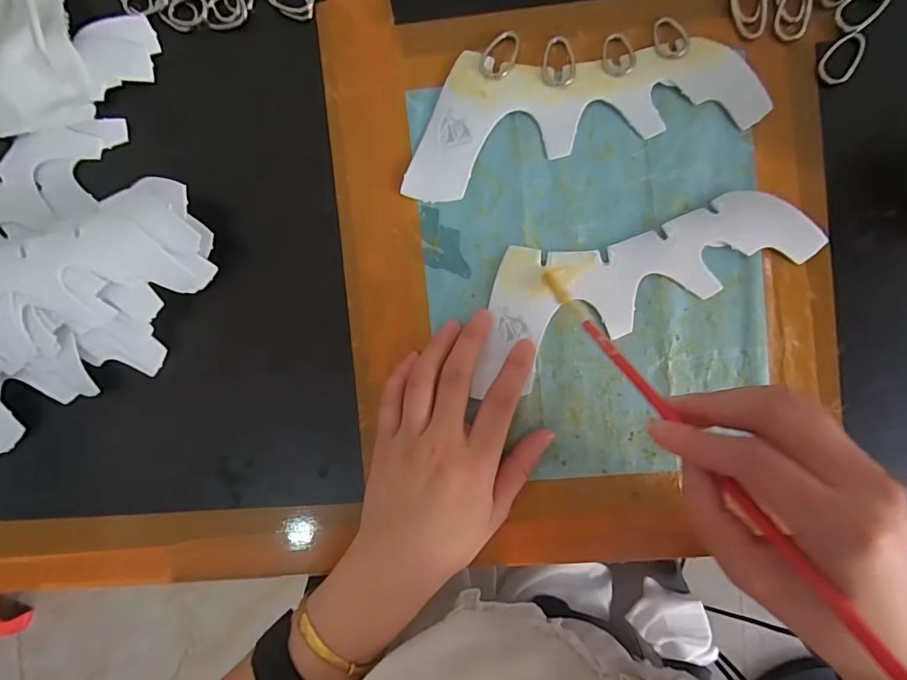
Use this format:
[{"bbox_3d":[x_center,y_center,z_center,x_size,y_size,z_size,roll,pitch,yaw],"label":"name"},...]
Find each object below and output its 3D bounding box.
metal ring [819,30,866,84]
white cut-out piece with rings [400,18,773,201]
[{"bbox_3d":[0.239,-0.172,0.292,0.032,0.004,0.022,-38,90,1],"label":"metal ring"},{"bbox_3d":[0.071,-0.150,0.292,0.211,0.009,0.082,-13,90,1],"label":"white cut-out piece with rings"}]

